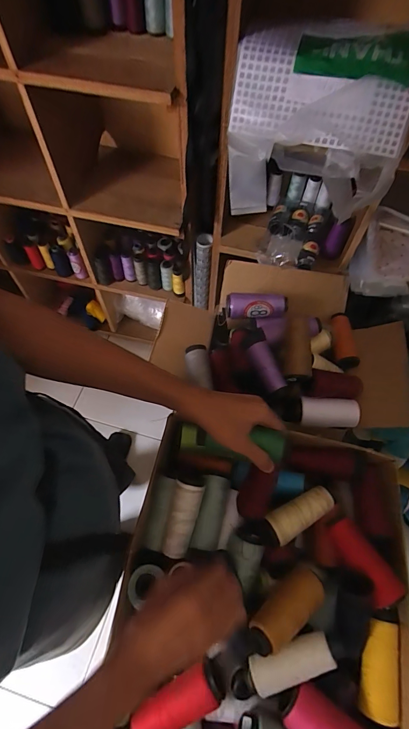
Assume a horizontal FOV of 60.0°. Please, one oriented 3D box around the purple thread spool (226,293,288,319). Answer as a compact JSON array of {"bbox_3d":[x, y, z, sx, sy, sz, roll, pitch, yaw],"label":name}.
[{"bbox_3d":[0.102,-0.114,0.699,0.121,0.040,0.047,4,61,1],"label":"purple thread spool"}]

